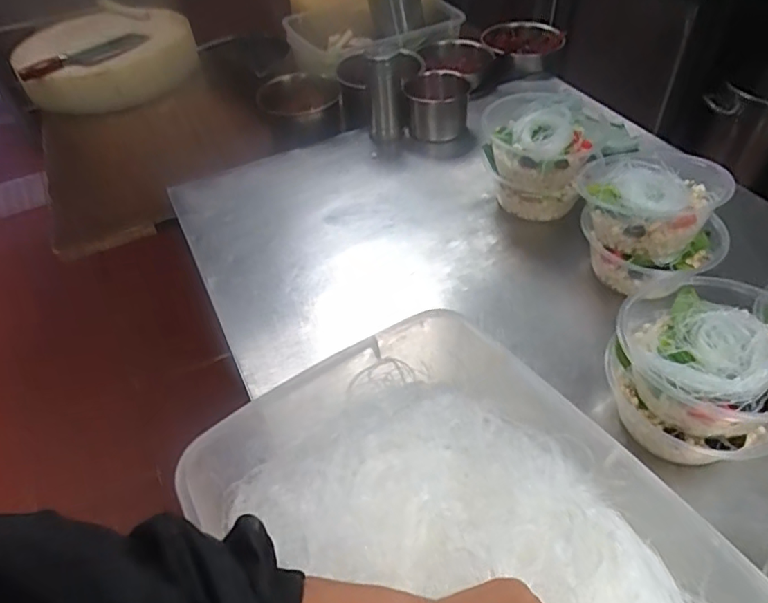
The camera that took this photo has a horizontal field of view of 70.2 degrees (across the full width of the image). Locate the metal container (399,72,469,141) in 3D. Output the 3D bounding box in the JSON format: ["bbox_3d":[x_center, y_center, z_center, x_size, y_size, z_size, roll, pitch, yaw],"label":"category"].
[{"bbox_3d":[0.095,-0.354,0.982,0.116,0.090,0.106,6,48,10],"label":"metal container"}]

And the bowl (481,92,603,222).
[{"bbox_3d":[0.217,-0.199,0.785,0.139,0.151,0.136,-2,47,2],"label":"bowl"}]

